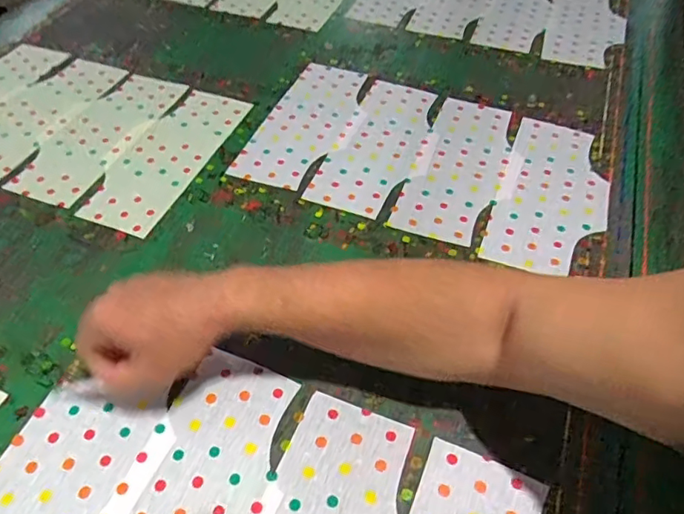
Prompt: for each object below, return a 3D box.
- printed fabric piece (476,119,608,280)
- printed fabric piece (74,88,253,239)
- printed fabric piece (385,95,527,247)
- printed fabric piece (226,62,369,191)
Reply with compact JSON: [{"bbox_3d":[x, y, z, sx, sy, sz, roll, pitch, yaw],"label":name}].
[{"bbox_3d":[0.272,-0.086,0.681,0.127,0.006,0.274,18,51,13],"label":"printed fabric piece"},{"bbox_3d":[-0.239,-0.146,0.734,0.126,0.010,0.289,16,52,14],"label":"printed fabric piece"},{"bbox_3d":[0.170,-0.124,0.716,0.130,0.009,0.276,16,50,14],"label":"printed fabric piece"},{"bbox_3d":[-0.043,-0.202,0.782,0.134,0.006,0.293,15,50,13],"label":"printed fabric piece"}]

